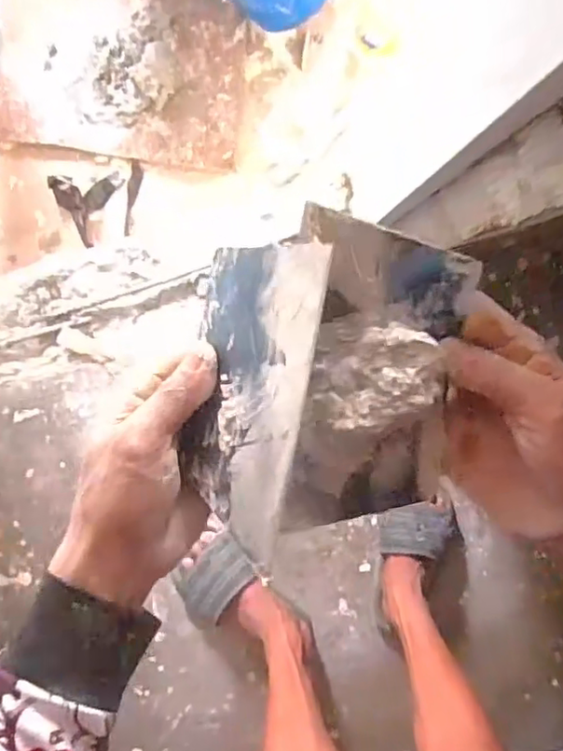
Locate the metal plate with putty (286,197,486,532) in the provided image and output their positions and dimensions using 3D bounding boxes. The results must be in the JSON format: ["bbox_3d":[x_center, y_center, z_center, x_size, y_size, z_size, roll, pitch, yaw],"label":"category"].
[{"bbox_3d":[0.049,0.002,0.277,0.090,0.025,0.139,-3,104,-26],"label":"metal plate with putty"}]

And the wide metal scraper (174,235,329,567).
[{"bbox_3d":[-0.018,0.005,0.285,0.004,0.095,0.135,2,105,-35],"label":"wide metal scraper"}]

